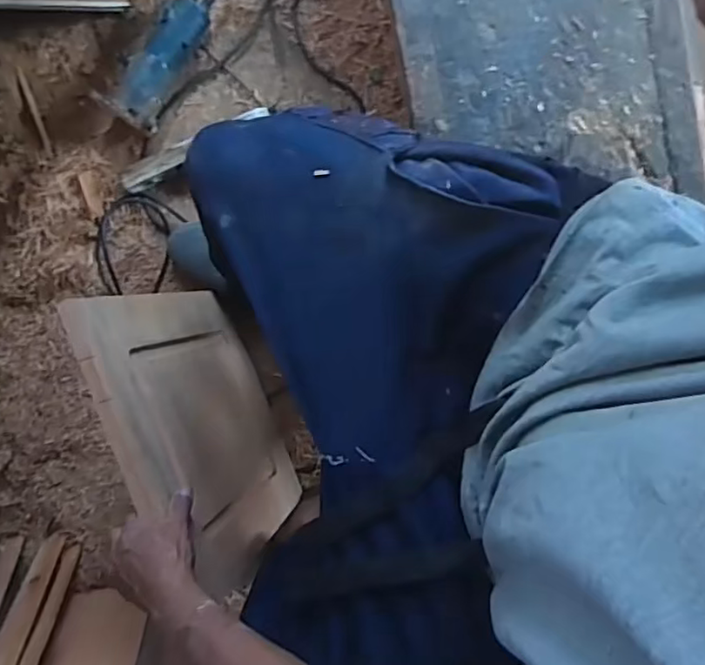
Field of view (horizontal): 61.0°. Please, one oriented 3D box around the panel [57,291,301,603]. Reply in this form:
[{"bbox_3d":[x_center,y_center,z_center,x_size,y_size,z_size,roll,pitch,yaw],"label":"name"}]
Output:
[{"bbox_3d":[-0.197,0.124,0.856,0.021,0.417,0.383,-20,93,13],"label":"panel"}]

